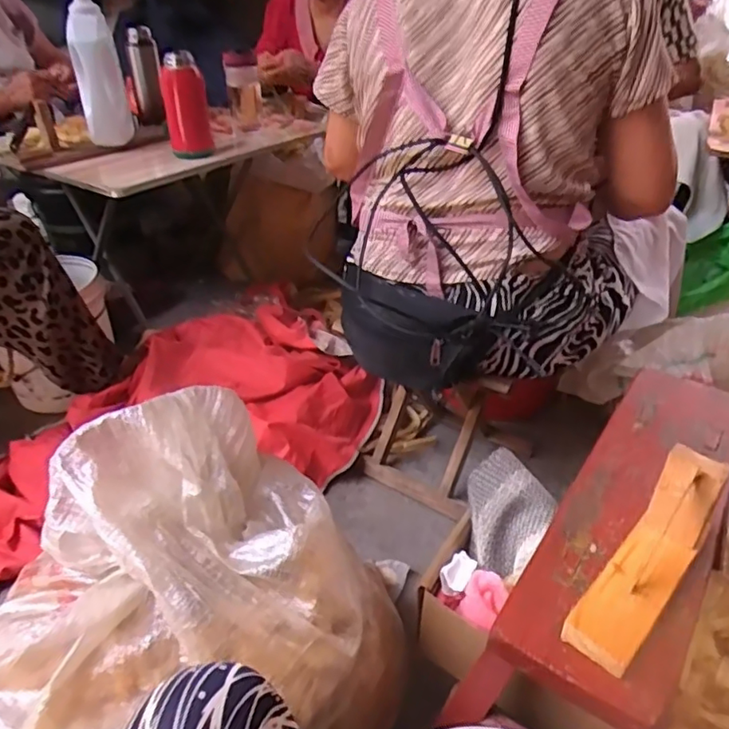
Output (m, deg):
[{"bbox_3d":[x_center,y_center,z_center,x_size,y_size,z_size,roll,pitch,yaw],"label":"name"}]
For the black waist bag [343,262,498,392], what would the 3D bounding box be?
[{"bbox_3d":[0.060,-0.036,0.837,0.228,0.142,0.112,23,41,30],"label":"black waist bag"}]

